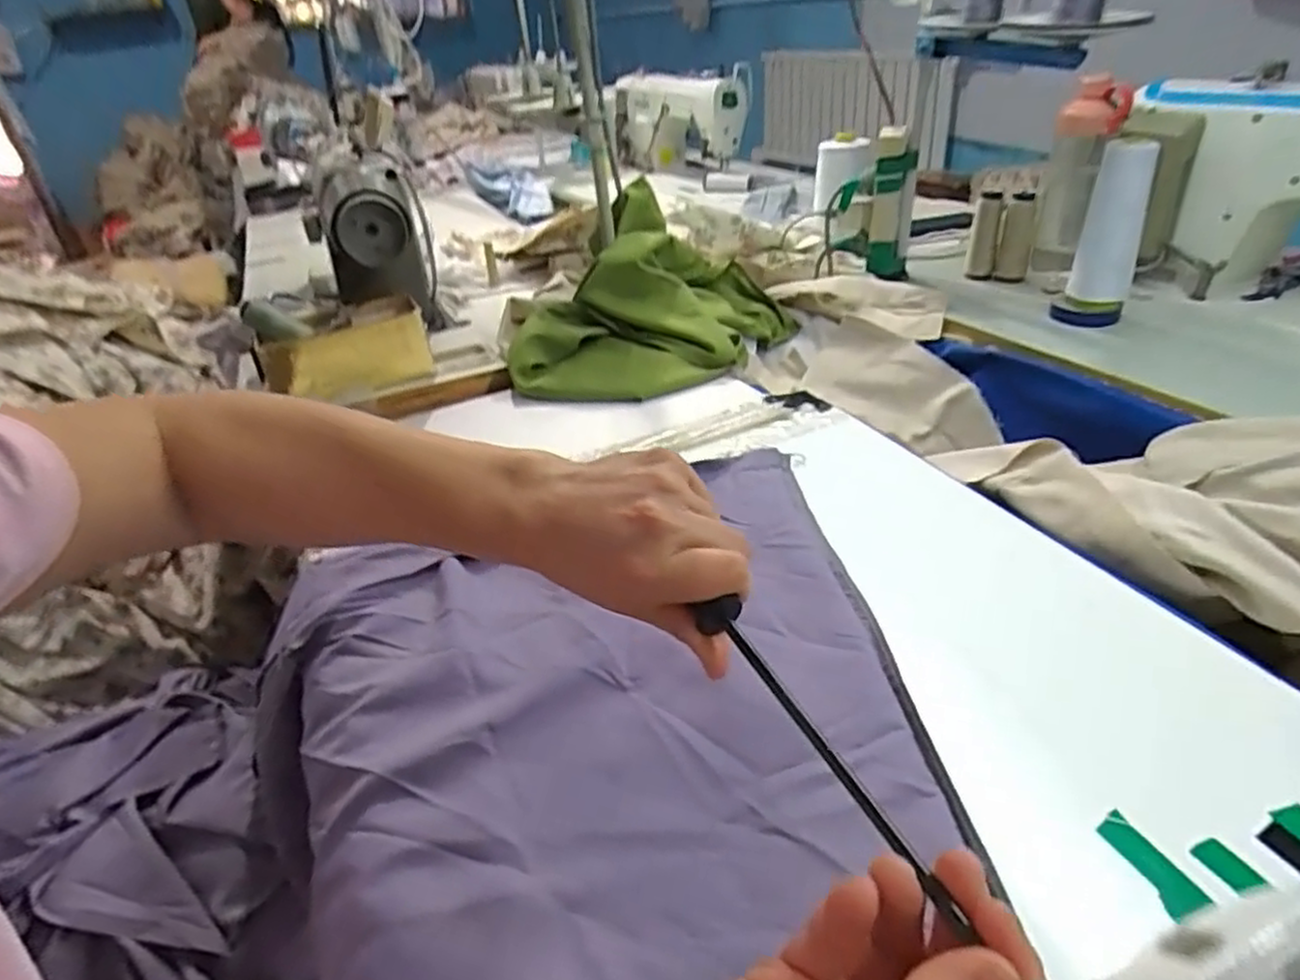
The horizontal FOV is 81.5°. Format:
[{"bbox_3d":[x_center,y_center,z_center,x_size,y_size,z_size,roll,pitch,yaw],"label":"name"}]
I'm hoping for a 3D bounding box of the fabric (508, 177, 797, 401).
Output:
[{"bbox_3d":[-0.008,-0.249,0.924,0.277,0.145,0.329,11,37,24],"label":"fabric"}]

